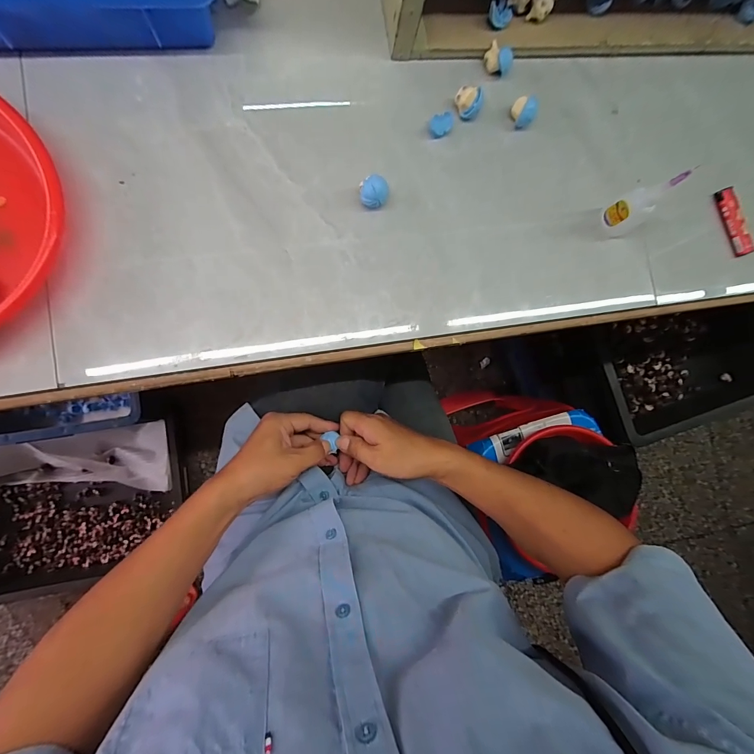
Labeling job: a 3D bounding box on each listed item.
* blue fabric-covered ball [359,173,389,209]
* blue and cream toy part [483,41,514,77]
[{"bbox_3d":[-0.002,-0.179,0.357,0.027,0.023,0.023,-4,87,-8],"label":"blue fabric-covered ball"},{"bbox_3d":[0.128,-0.333,0.388,0.030,0.023,0.023,37,82,-4],"label":"blue and cream toy part"}]

